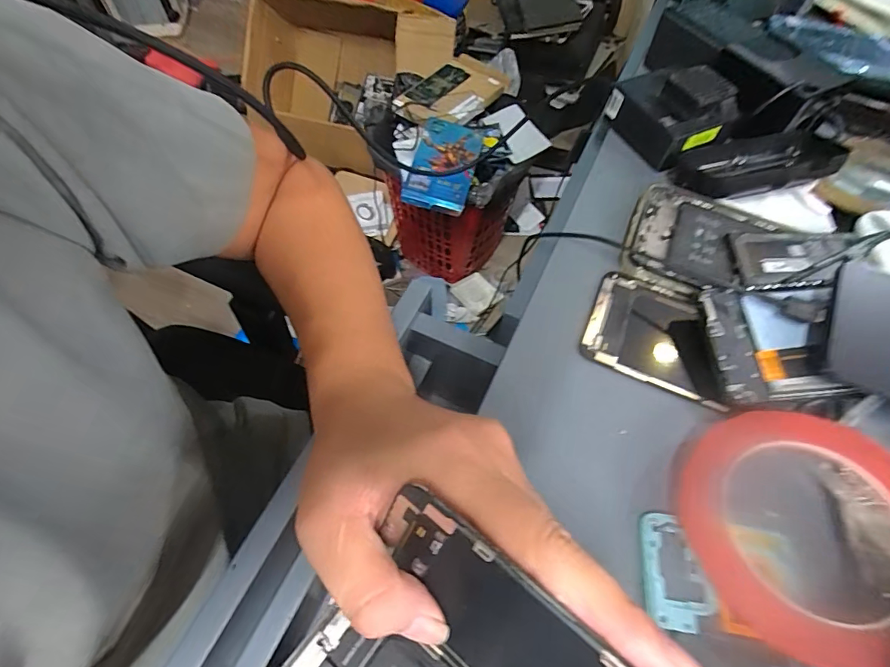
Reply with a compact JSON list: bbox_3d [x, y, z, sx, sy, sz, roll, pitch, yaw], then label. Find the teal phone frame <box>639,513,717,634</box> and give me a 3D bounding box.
[{"bbox_3d":[0.113,0.115,0.217,0.032,0.004,0.050,5,61,1],"label":"teal phone frame"}]

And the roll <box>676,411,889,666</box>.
[{"bbox_3d":[0.169,0.090,0.213,0.101,0.016,0.111,1,61,-2],"label":"roll"}]

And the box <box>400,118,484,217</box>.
[{"bbox_3d":[-0.002,-0.320,0.841,0.119,0.035,0.212,15,61,6],"label":"box"}]

